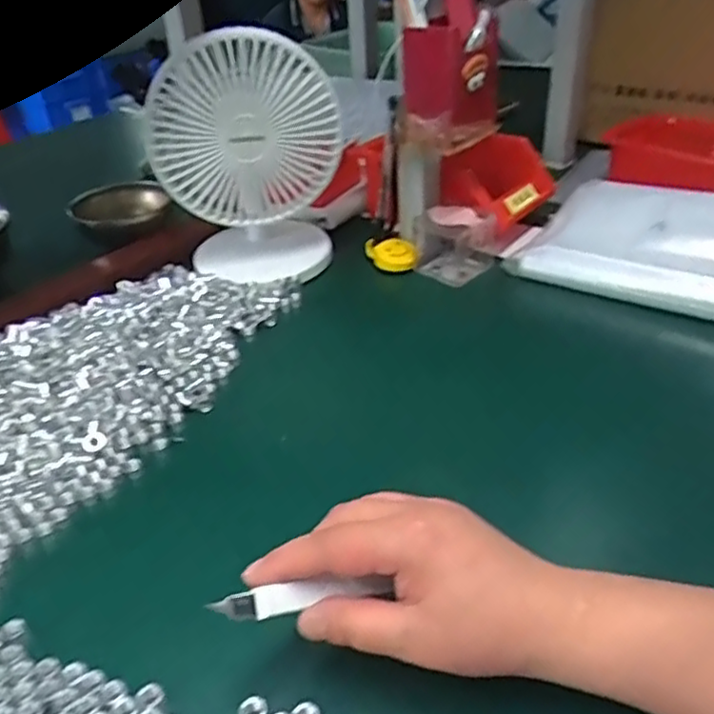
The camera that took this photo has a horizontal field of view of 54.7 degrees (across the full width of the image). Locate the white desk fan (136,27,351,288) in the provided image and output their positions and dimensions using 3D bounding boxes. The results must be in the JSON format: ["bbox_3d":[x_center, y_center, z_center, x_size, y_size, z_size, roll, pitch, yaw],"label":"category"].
[{"bbox_3d":[-0.098,-0.185,0.633,0.164,0.207,0.104,-3,35,0],"label":"white desk fan"}]

